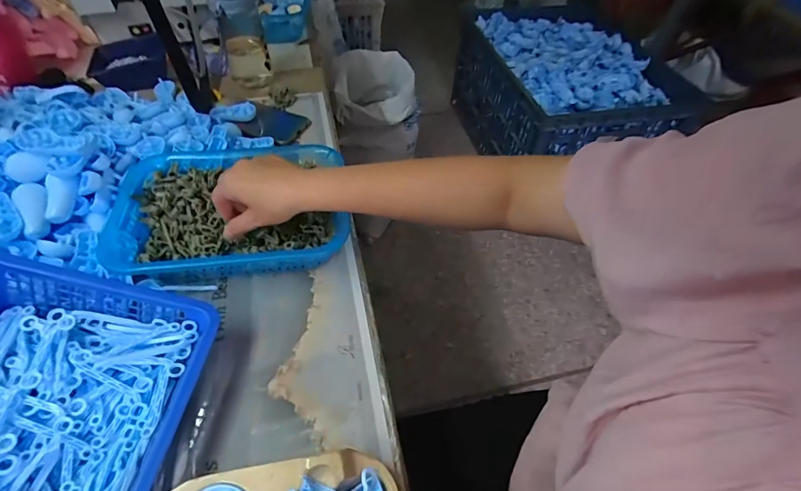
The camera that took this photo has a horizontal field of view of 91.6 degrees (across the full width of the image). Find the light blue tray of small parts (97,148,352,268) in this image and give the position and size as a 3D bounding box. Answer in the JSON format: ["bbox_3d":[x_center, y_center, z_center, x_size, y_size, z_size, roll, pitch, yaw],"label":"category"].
[{"bbox_3d":[-0.200,-0.048,0.473,0.262,0.050,0.179,-4,53,-8],"label":"light blue tray of small parts"}]

